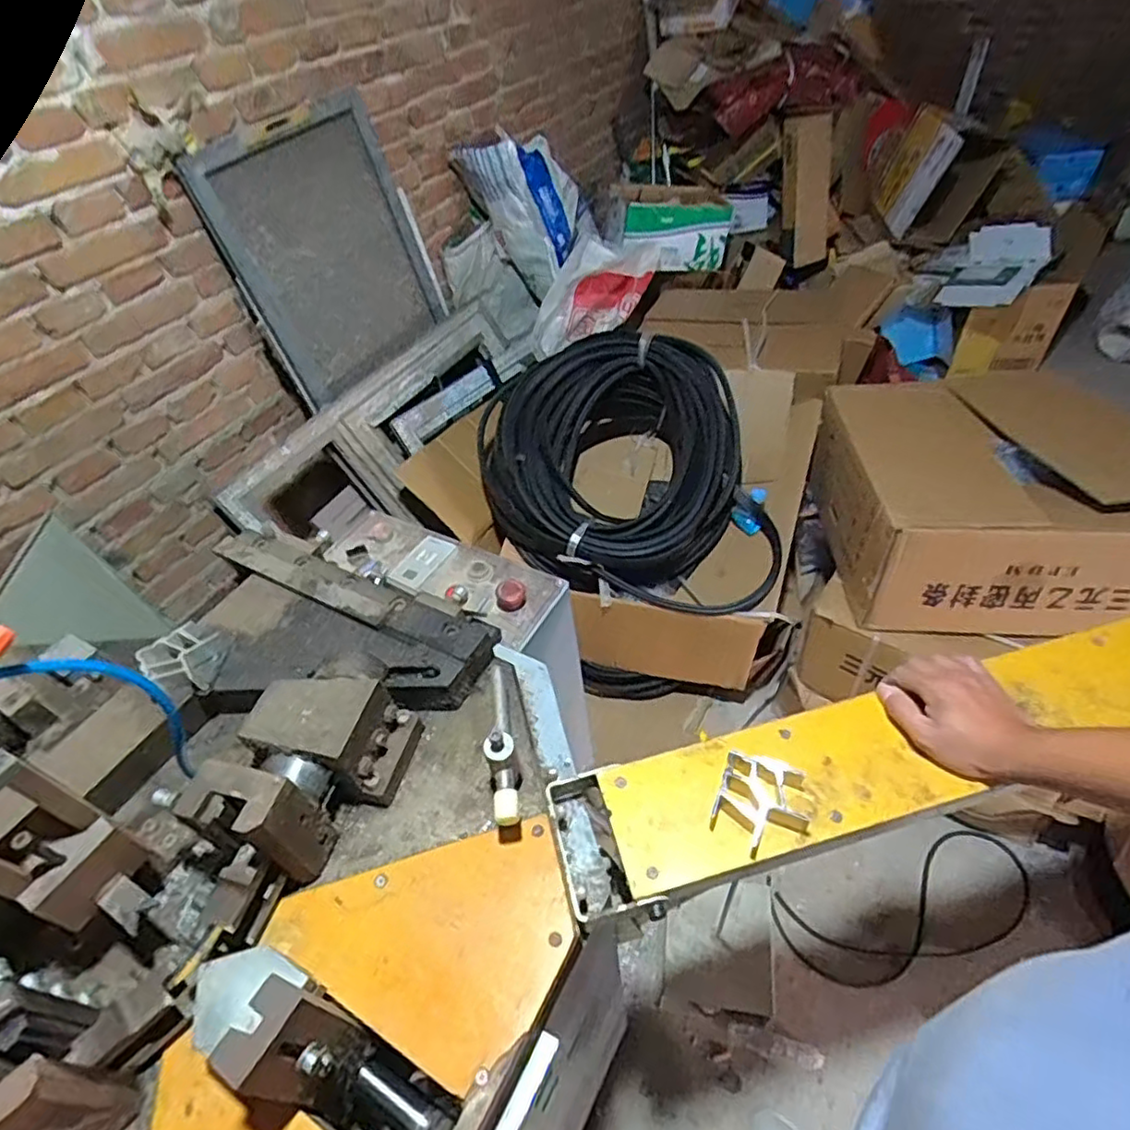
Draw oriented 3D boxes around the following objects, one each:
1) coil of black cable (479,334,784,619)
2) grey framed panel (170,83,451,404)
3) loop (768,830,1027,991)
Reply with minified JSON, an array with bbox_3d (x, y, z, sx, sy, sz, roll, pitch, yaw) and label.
[{"bbox_3d":[0.121,-0.178,1.512,0.615,0.246,0.664,-13,81,0],"label":"coil of black cable"},{"bbox_3d":[-0.528,-0.715,1.487,0.045,0.521,0.481,16,51,39],"label":"grey framed panel"},{"bbox_3d":[0.696,0.701,1.321,0.536,0.020,0.222,-11,64,-5],"label":"loop"}]

